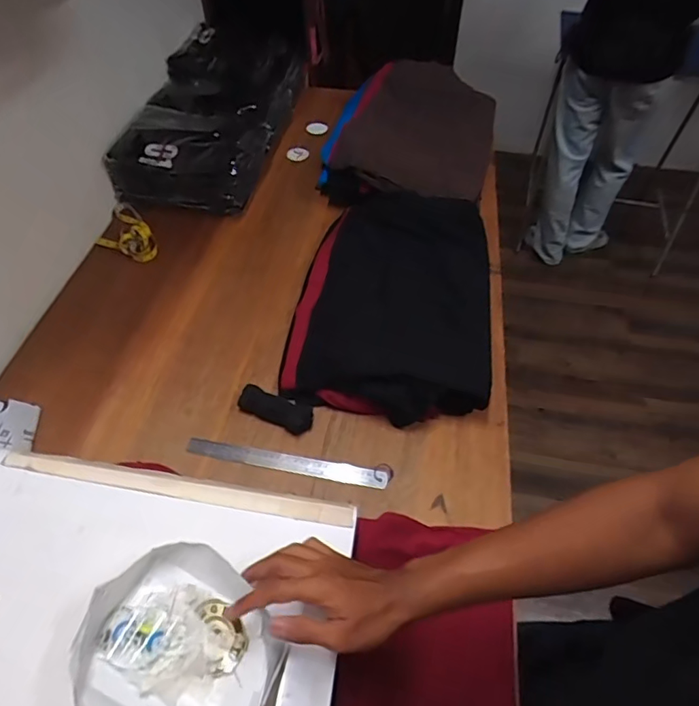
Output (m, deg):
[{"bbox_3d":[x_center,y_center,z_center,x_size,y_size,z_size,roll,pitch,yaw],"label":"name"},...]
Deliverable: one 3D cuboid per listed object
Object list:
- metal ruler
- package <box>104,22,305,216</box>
[{"bbox_3d":[-0.100,0.175,0.803,0.320,0.008,0.031,10,55,5],"label":"metal ruler"},{"bbox_3d":[-0.333,-0.633,1.303,0.312,0.172,0.665,6,52,5],"label":"package"}]

